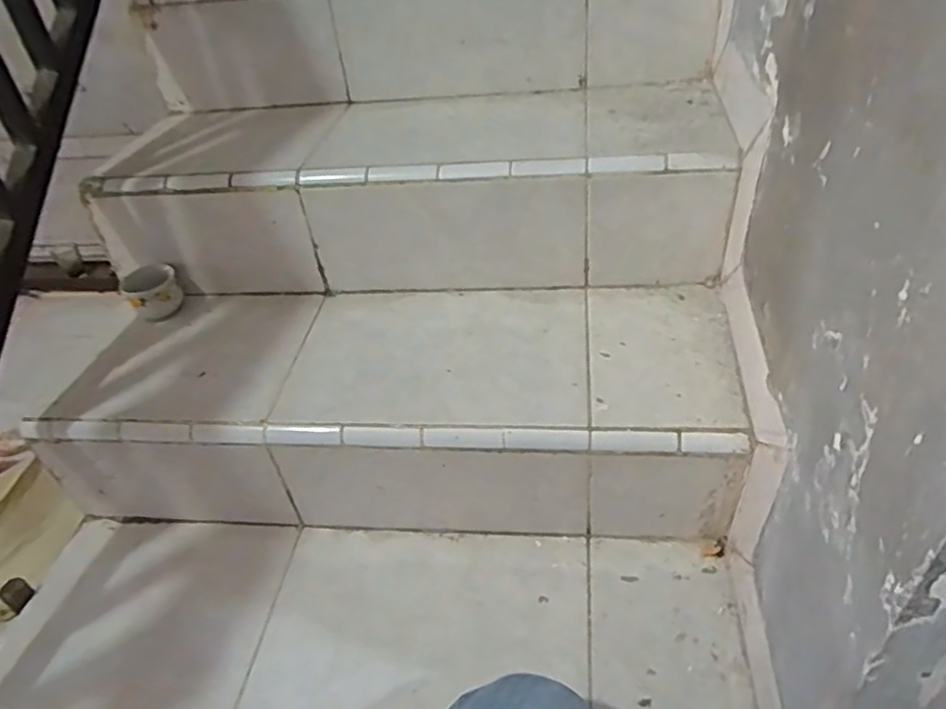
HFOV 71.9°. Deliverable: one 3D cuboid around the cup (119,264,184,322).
[{"bbox_3d":[-0.493,-0.094,1.008,0.084,0.063,0.078,-23,42,-18],"label":"cup"}]

